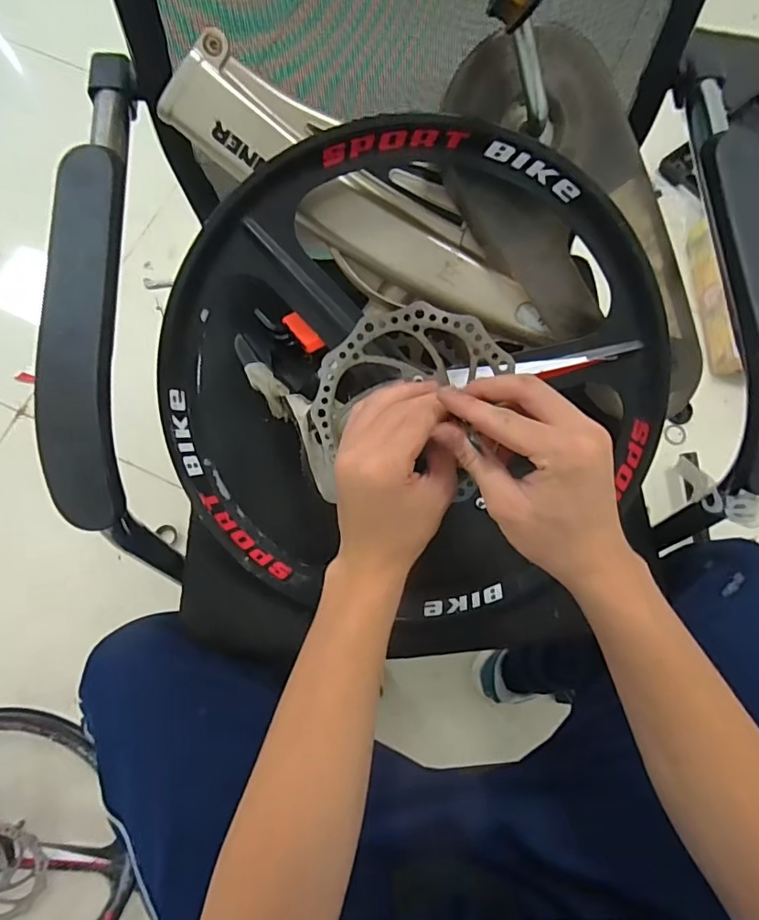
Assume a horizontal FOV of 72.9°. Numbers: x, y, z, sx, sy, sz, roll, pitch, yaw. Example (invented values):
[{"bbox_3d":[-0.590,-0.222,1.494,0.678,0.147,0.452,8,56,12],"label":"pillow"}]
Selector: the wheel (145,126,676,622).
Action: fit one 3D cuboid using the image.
[{"bbox_3d":[0.024,-0.052,0.422,0.403,0.082,0.388,0,105,0],"label":"wheel"}]

